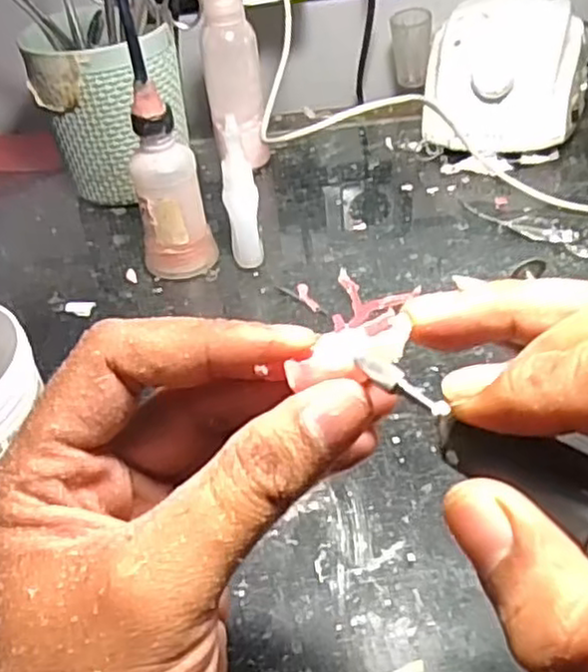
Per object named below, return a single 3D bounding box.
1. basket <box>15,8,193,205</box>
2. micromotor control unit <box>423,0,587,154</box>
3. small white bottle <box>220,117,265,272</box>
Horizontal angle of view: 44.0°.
[{"bbox_3d":[-0.124,-0.149,0.493,0.094,0.110,0.082,10,43,18],"label":"basket"},{"bbox_3d":[0.155,-0.188,0.524,0.107,0.080,0.128,8,43,17],"label":"micromotor control unit"},{"bbox_3d":[-0.030,-0.078,0.413,0.019,0.085,0.017,-10,41,-4],"label":"small white bottle"}]

